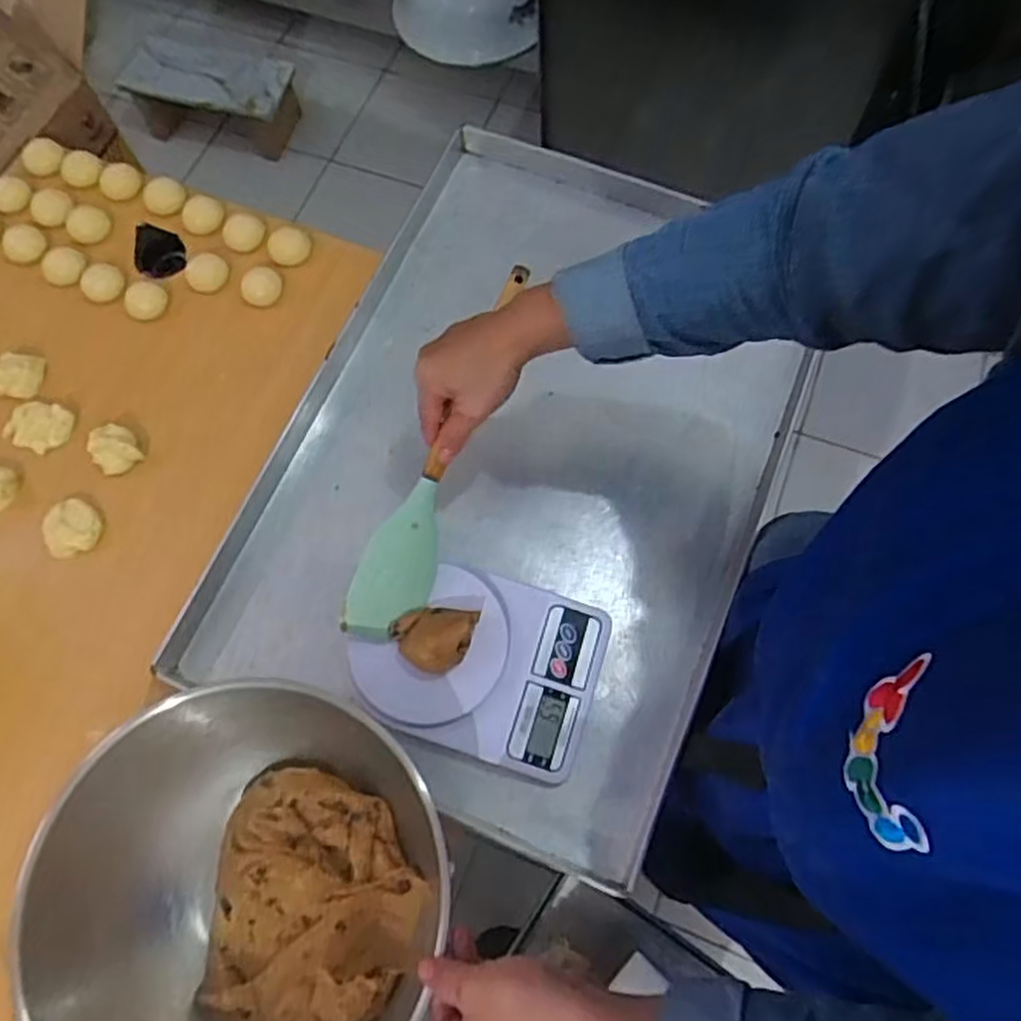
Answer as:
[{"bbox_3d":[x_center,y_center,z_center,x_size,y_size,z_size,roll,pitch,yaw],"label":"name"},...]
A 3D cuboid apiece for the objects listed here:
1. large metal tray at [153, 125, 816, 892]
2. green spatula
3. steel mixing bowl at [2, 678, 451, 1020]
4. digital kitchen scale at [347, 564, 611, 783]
[{"bbox_3d":[0.015,-0.053,0.675,0.410,0.060,0.588,22,72,10],"label":"large metal tray"},{"bbox_3d":[-0.049,-0.044,0.587,0.052,0.026,0.305,22,89,10],"label":"green spatula"},{"bbox_3d":[-0.174,0.256,0.505,0.248,0.093,0.253,-1,70,2],"label":"steel mixing bowl"},{"bbox_3d":[-0.029,0.116,0.597,0.194,0.038,0.139,17,71,9],"label":"digital kitchen scale"}]

